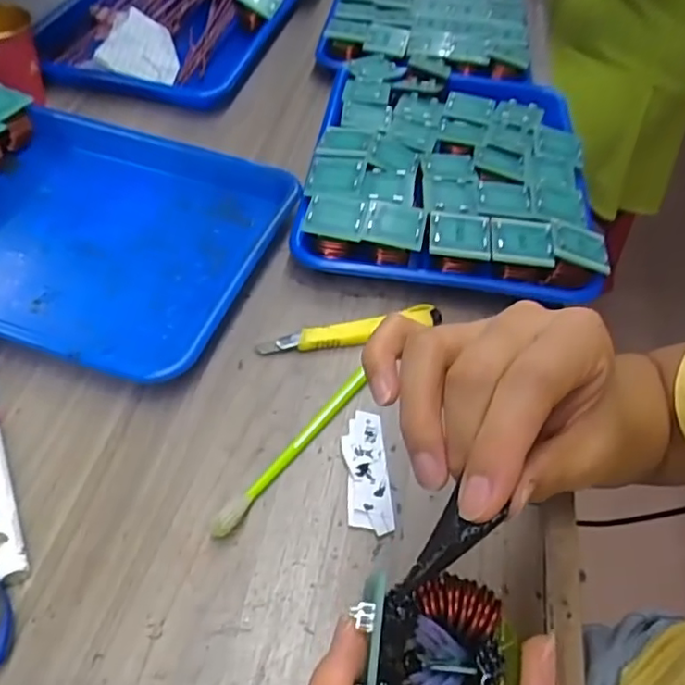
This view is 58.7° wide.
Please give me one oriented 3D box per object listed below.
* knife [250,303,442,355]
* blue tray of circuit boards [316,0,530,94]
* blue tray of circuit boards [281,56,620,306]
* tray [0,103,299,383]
[{"bbox_3d":[0.008,-0.008,0.449,0.140,0.014,0.020,-14,53,-16],"label":"knife"},{"bbox_3d":[0.106,-0.387,0.745,0.237,0.058,0.380,8,50,2],"label":"blue tray of circuit boards"},{"bbox_3d":[0.099,-0.170,0.569,0.246,0.053,0.330,7,50,0],"label":"blue tray of circuit boards"},{"bbox_3d":[-0.200,-0.093,0.485,0.277,0.029,0.244,17,51,9],"label":"tray"}]

